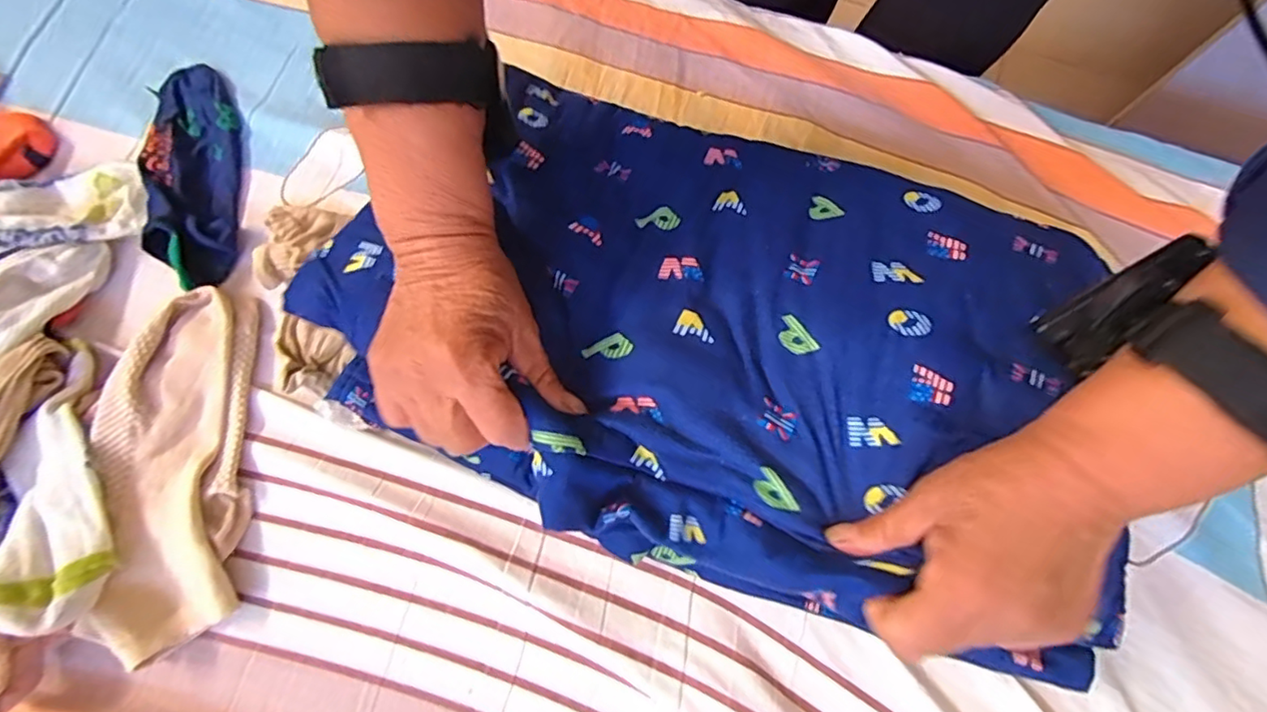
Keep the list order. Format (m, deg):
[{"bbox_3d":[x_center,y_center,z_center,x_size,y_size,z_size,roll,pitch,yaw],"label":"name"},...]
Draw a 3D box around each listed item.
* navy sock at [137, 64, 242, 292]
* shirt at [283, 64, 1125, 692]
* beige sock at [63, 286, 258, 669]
[{"bbox_3d":[-0.326,-0.137,0.425,0.062,0.036,0.186,-11,75,-1],"label":"navy sock"},{"bbox_3d":[0.031,-0.029,0.309,0.382,0.062,0.249,20,77,7],"label":"shirt"},{"bbox_3d":[-0.293,0.067,0.371,0.081,0.034,0.219,-5,75,0],"label":"beige sock"}]

